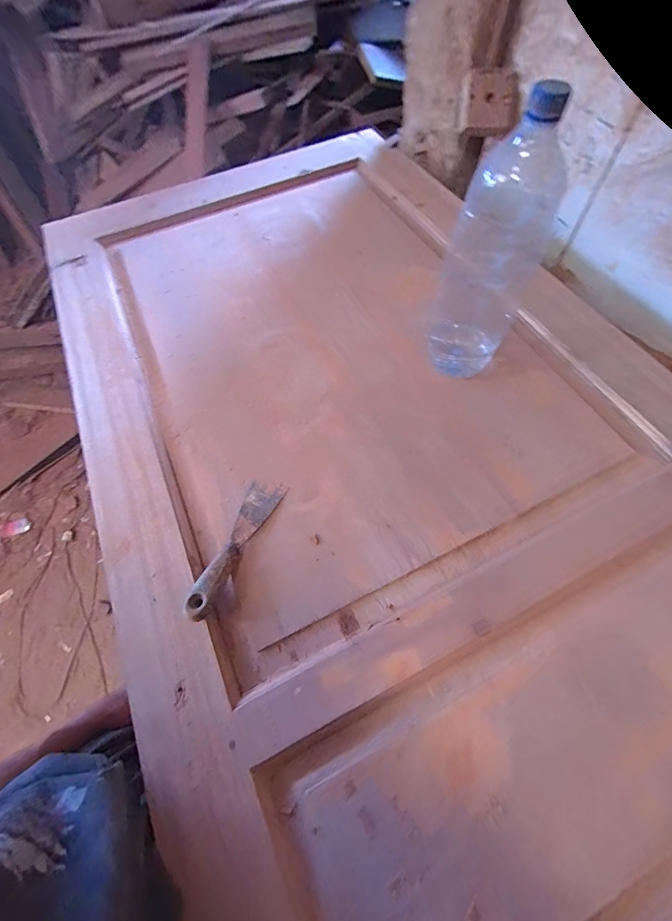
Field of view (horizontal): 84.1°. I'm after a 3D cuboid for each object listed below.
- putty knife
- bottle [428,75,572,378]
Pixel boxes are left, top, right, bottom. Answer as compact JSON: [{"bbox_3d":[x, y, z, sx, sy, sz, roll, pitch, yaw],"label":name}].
[{"bbox_3d":[-0.123,0.096,0.443,0.042,0.026,0.176,23,66,14],"label":"putty knife"},{"bbox_3d":[0.177,-0.220,0.436,0.071,0.298,0.080,-37,67,-15],"label":"bottle"}]

